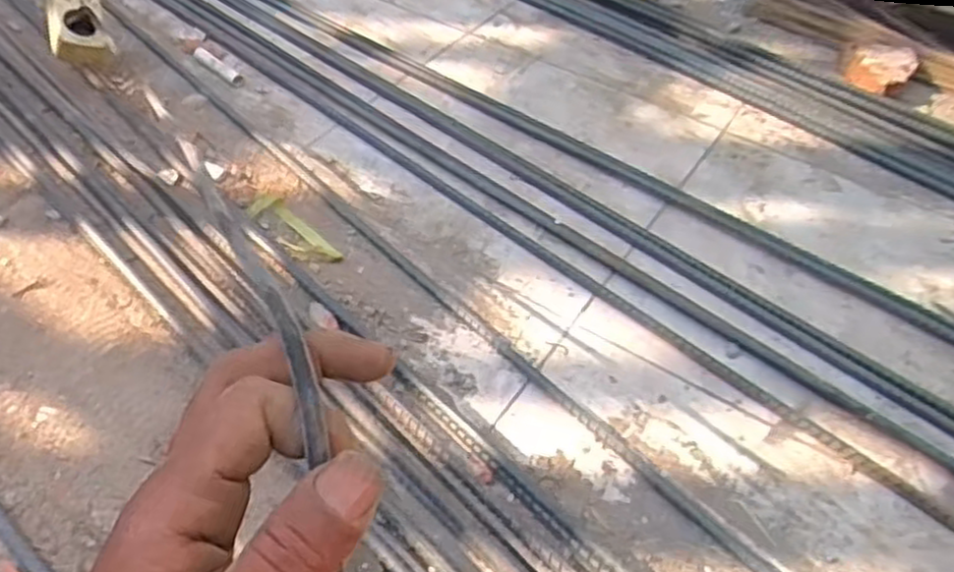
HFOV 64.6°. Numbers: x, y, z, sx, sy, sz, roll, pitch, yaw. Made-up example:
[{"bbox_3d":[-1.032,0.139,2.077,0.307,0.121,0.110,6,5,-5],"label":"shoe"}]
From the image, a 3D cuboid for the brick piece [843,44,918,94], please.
[{"bbox_3d":[0.567,-0.305,1.061,0.079,0.032,0.114,31,52,22],"label":"brick piece"}]

